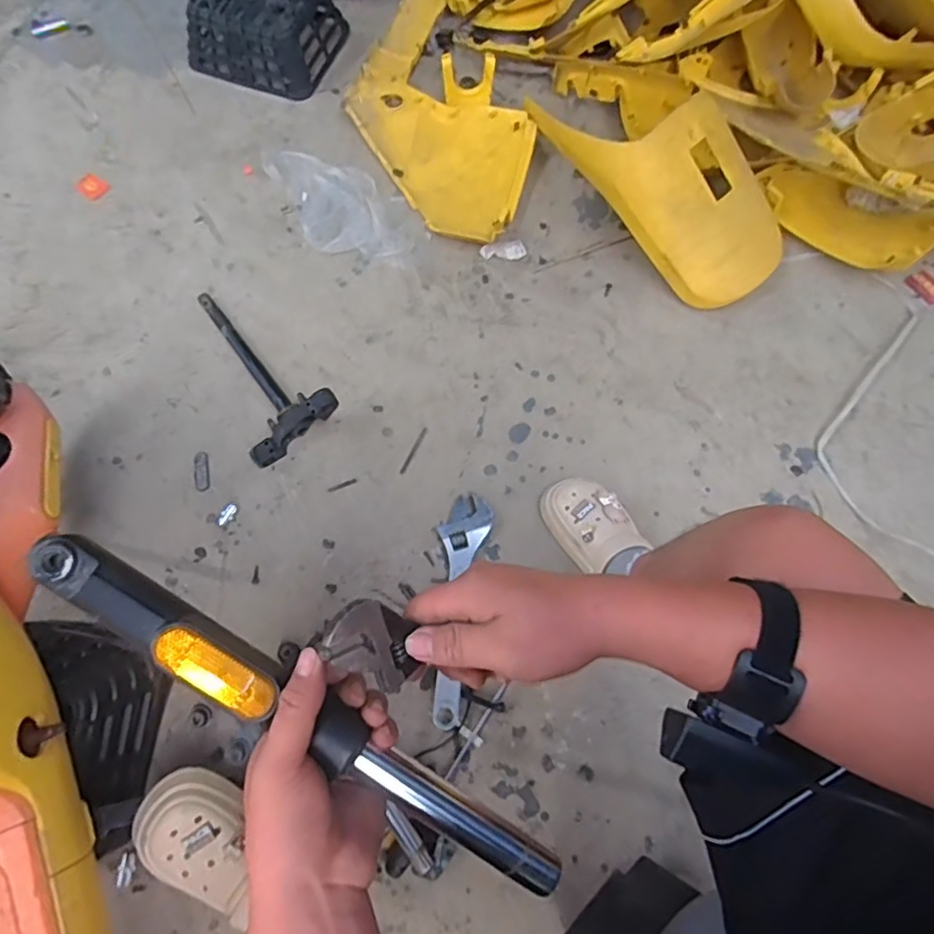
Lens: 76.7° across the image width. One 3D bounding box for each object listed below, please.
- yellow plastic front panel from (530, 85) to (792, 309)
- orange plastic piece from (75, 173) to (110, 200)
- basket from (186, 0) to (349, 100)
[{"bbox_3d":[0.365,-0.573,1.124,0.266,0.200,0.564,-39,74,-13],"label":"yellow plastic front panel"},{"bbox_3d":[-0.792,-0.593,1.249,0.071,0.004,0.050,34,73,13],"label":"orange plastic piece"},{"bbox_3d":[-0.468,-1.003,1.343,0.311,0.122,0.230,20,71,8],"label":"basket"}]

